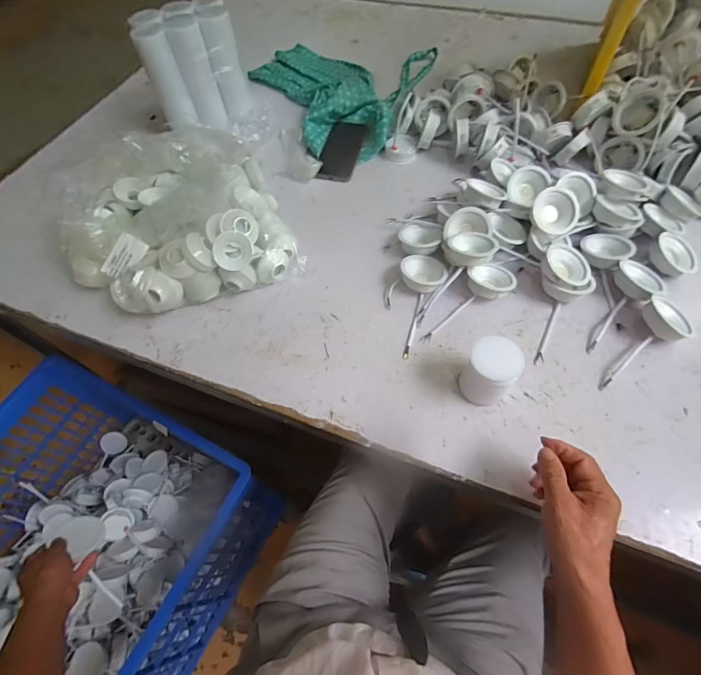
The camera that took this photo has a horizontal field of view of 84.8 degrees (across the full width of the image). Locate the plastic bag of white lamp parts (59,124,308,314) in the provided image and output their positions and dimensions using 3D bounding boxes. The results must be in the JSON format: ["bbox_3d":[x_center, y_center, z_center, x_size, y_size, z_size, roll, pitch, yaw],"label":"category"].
[{"bbox_3d":[-0.288,-0.202,0.623,0.344,0.140,0.307,-18,60,-7],"label":"plastic bag of white lamp parts"}]

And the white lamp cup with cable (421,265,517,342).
[{"bbox_3d":[0.166,-0.060,0.566,0.165,0.033,0.056,-27,62,-11],"label":"white lamp cup with cable"}]

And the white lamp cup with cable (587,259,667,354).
[{"bbox_3d":[0.382,-0.048,0.546,0.165,0.035,0.065,-40,65,-18],"label":"white lamp cup with cable"}]

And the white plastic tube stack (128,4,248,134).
[{"bbox_3d":[-0.306,-0.528,0.776,0.060,0.182,0.067,-17,60,-6],"label":"white plastic tube stack"}]

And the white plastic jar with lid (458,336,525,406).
[{"bbox_3d":[0.174,0.043,0.478,0.058,0.080,0.053,-2,60,3],"label":"white plastic jar with lid"}]

